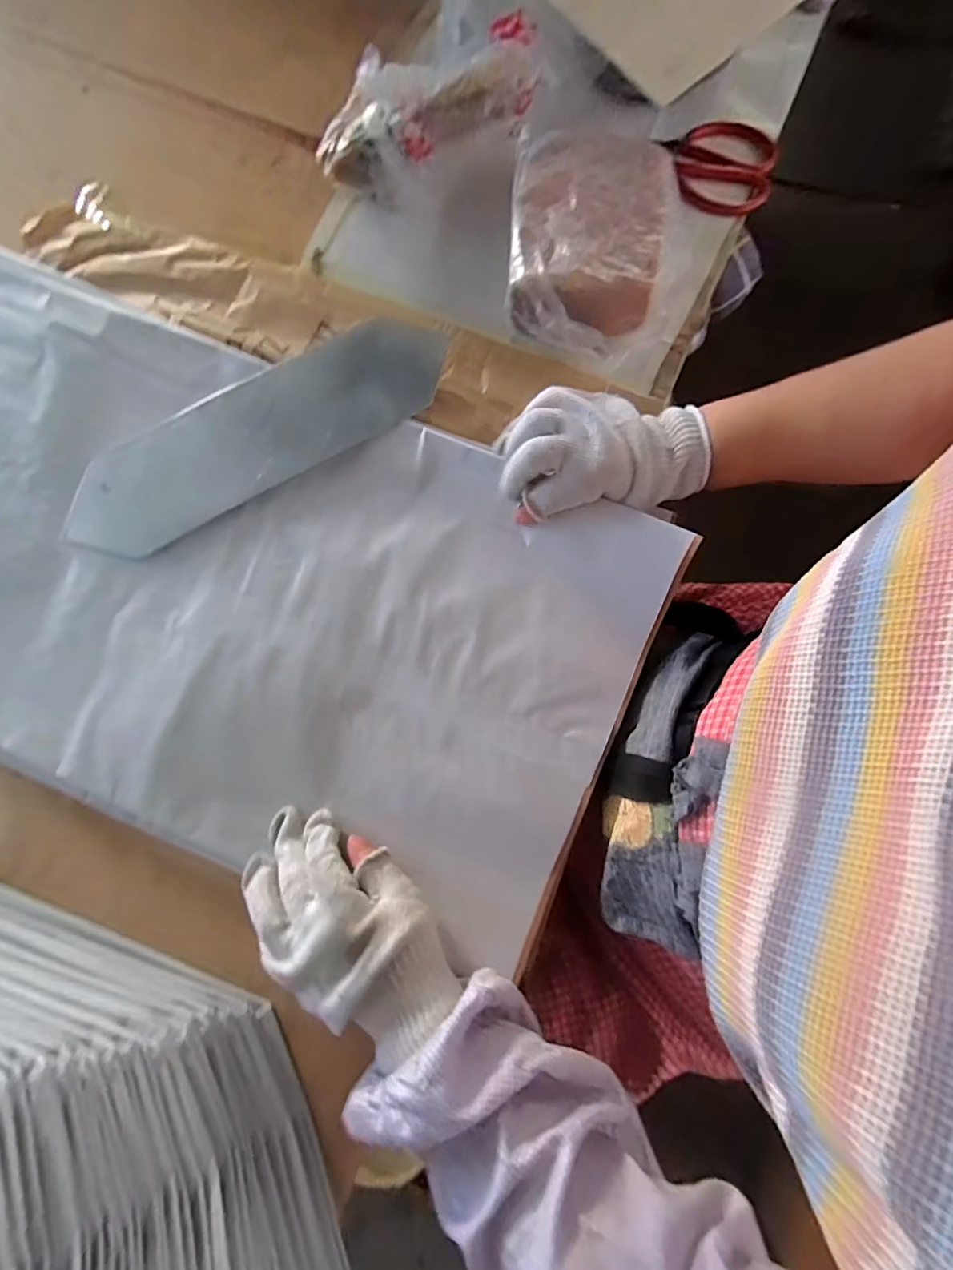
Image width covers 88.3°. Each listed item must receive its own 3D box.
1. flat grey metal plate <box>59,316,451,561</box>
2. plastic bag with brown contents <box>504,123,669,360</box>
[{"bbox_3d":[-0.175,-0.168,0.405,0.324,0.010,0.098,-31,80,-6],"label":"flat grey metal plate"},{"bbox_3d":[0.092,-0.327,0.411,0.128,0.059,0.168,11,79,2],"label":"plastic bag with brown contents"}]

